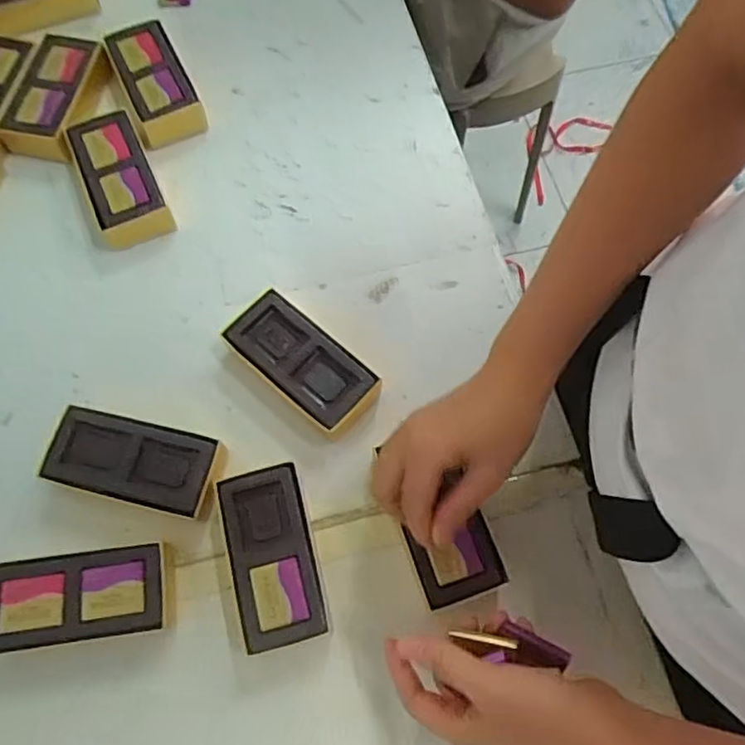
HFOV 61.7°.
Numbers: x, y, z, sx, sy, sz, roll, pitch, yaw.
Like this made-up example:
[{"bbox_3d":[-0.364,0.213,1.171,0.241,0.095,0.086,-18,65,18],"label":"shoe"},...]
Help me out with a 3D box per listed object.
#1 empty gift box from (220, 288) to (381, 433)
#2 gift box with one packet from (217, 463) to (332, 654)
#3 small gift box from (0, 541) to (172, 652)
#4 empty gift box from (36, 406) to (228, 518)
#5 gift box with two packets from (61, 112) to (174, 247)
[{"bbox_3d":[-0.053,-0.005,0.467,0.117,0.033,0.053,39,74,13],"label":"empty gift box"},{"bbox_3d":[-0.067,0.123,0.418,0.056,0.030,0.110,-13,70,-5],"label":"gift box with one packet"},{"bbox_3d":[-0.189,0.146,0.406,0.115,0.030,0.054,-6,70,-3],"label":"small gift box"},{"bbox_3d":[-0.166,0.064,0.440,0.112,0.032,0.056,13,70,4],"label":"empty gift box"},{"bbox_3d":[-0.211,-0.160,0.523,0.054,0.038,0.118,-24,71,-9],"label":"gift box with two packets"}]

